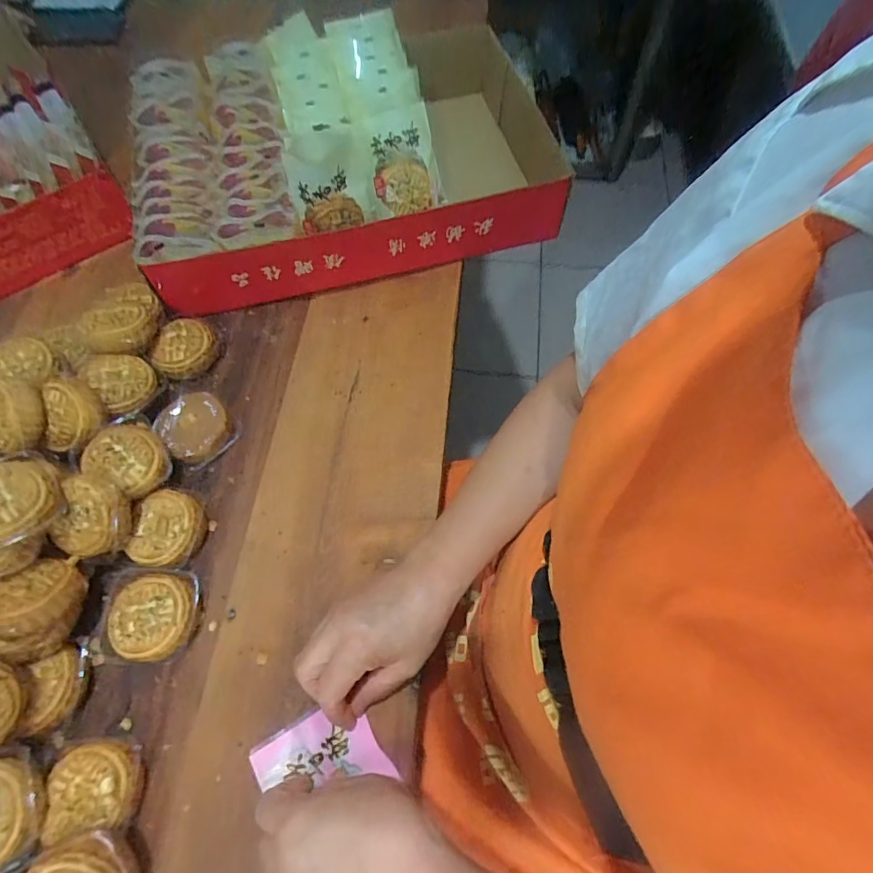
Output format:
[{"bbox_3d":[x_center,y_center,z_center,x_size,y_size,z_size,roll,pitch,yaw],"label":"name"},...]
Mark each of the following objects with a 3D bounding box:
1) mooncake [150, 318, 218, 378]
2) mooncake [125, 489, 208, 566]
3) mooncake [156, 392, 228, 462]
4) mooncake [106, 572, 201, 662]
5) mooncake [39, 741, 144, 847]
[{"bbox_3d":[-0.269,-0.092,0.519,0.063,0.029,0.059,-1,66,2],"label":"mooncake"},{"bbox_3d":[-0.240,0.084,0.439,0.058,0.034,0.065,-1,66,2],"label":"mooncake"},{"bbox_3d":[-0.239,-0.010,0.482,0.060,0.032,0.064,-1,66,2],"label":"mooncake"},{"bbox_3d":[-0.236,0.153,0.409,0.066,0.031,0.065,-1,66,2],"label":"mooncake"},{"bbox_3d":[-0.249,0.258,0.360,0.059,0.032,0.054,-13,67,-4],"label":"mooncake"}]

